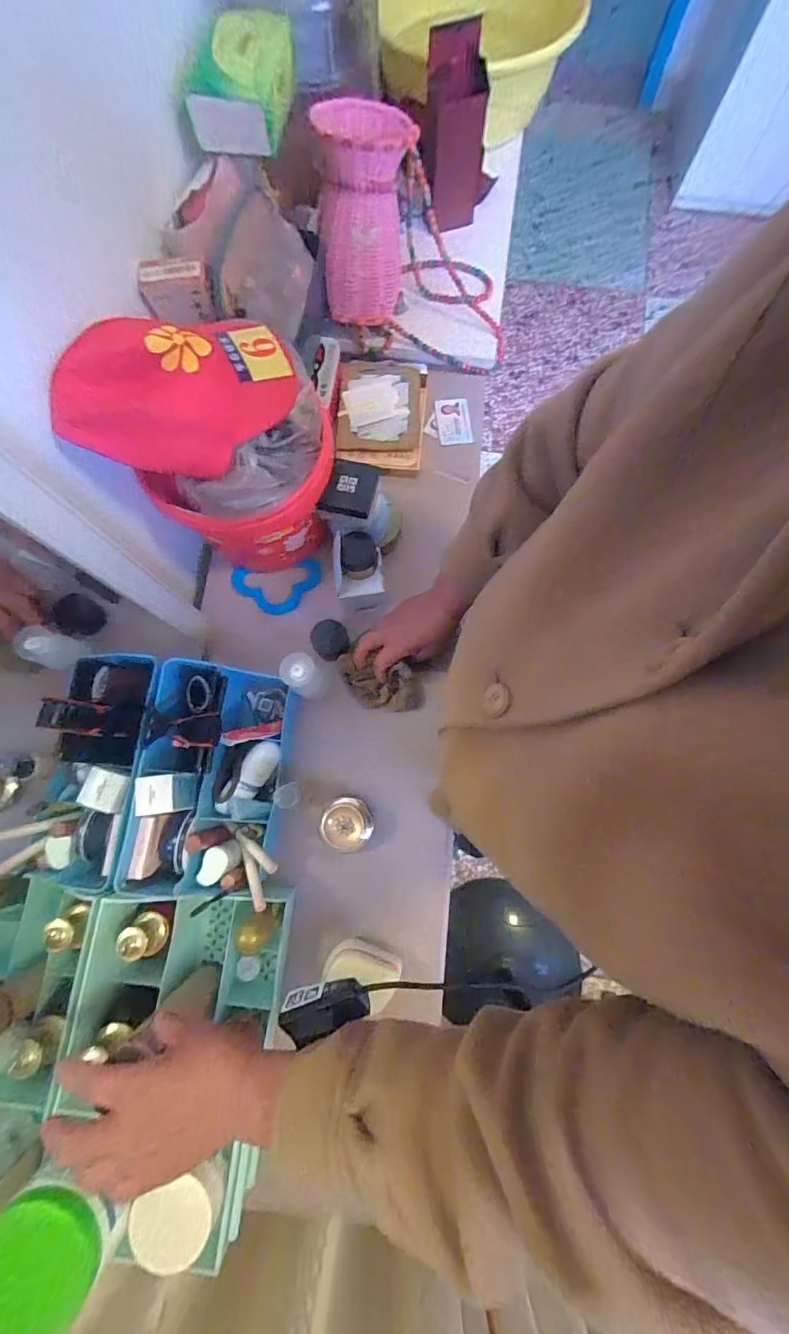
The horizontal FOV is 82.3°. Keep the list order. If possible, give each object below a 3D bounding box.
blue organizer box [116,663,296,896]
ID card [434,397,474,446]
[{"bbox_3d":[-0.217,0.132,0.555,0.143,0.133,0.259,6,78,2],"label":"blue organizer box"},{"bbox_3d":[0.099,-0.404,0.742,0.059,0.006,0.078,-8,88,-13],"label":"ID card"}]

